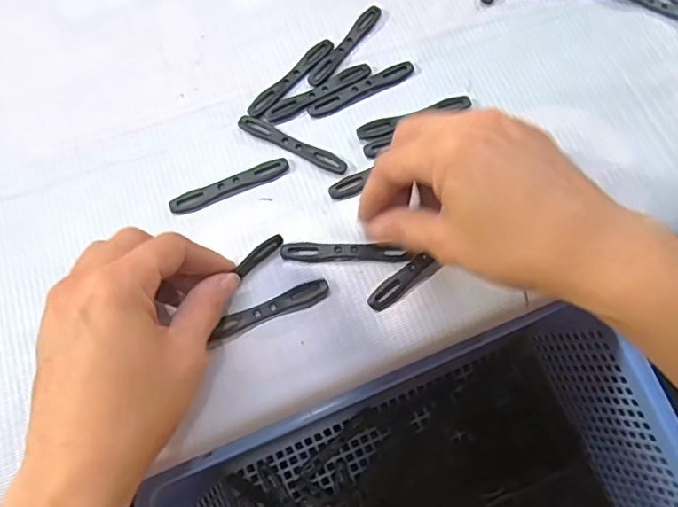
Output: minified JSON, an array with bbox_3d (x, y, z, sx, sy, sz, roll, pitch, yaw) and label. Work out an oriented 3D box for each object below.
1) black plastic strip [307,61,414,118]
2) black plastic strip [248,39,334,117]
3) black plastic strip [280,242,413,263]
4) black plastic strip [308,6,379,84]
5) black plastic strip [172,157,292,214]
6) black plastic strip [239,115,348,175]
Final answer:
[{"bbox_3d":[0.013,-0.098,0.325,0.068,0.004,0.012,-25,73,-7],"label":"black plastic strip"},{"bbox_3d":[-0.028,-0.106,0.327,0.010,0.004,0.068,40,76,13],"label":"black plastic strip"},{"bbox_3d":[0.003,0.000,0.292,0.067,0.007,0.010,1,71,1],"label":"black plastic strip"},{"bbox_3d":[0.004,-0.128,0.334,0.010,0.004,0.068,34,75,12],"label":"black plastic strip"},{"bbox_3d":[-0.061,-0.038,0.306,0.068,0.005,0.011,-23,72,-7],"label":"black plastic strip"},{"bbox_3d":[-0.026,-0.062,0.314,0.068,0.004,0.009,27,74,10],"label":"black plastic strip"}]

